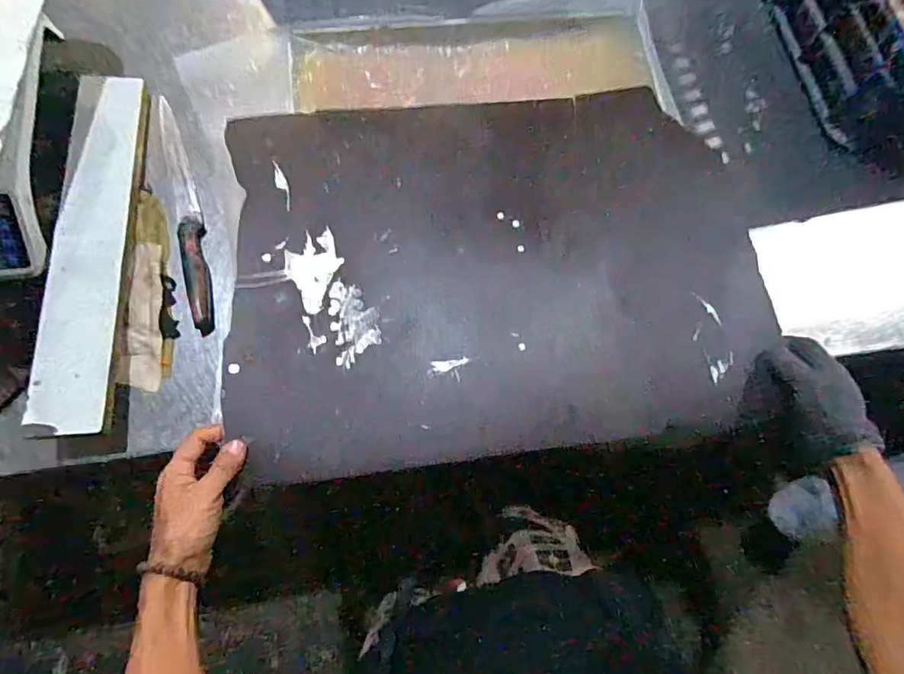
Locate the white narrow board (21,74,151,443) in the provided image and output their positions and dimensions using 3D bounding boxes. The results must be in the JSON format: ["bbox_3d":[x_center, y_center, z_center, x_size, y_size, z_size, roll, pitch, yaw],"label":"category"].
[{"bbox_3d":[-0.394,-0.110,0.573,0.073,0.014,0.428,4,71,-22],"label":"white narrow board"}]

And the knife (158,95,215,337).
[{"bbox_3d":[-0.320,-0.152,0.627,0.028,0.009,0.314,-9,74,-23],"label":"knife"}]

